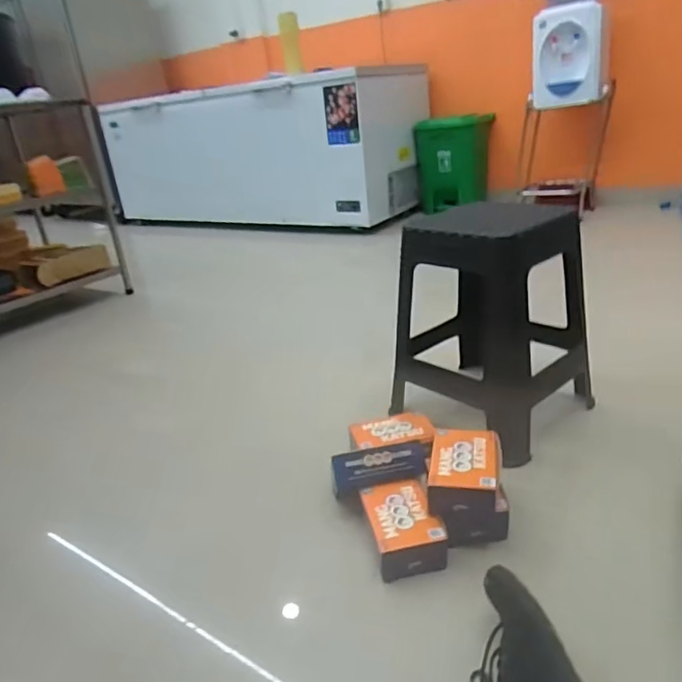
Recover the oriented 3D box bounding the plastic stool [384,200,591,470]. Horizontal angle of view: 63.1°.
[{"bbox_3d":[0.352,-0.055,1.285,0.351,0.458,0.344,-24,28,-34],"label":"plastic stool"}]

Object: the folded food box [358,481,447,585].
[{"bbox_3d":[0.108,0.332,0.994,0.124,0.078,0.175,-10,23,-6],"label":"folded food box"}]

